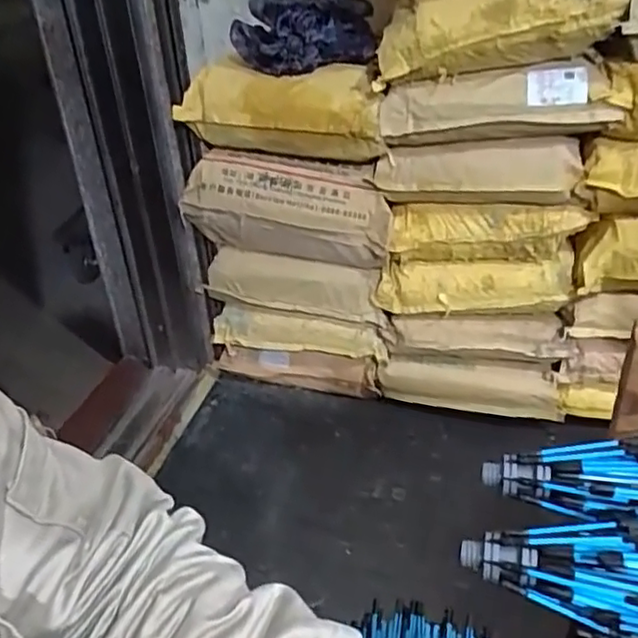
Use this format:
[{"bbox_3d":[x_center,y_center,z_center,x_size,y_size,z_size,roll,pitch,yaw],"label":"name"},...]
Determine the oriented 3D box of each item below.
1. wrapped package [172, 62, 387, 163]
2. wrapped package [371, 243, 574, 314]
[{"bbox_3d":[-0.081,-0.427,1.367,0.429,0.163,0.114,3,34,10],"label":"wrapped package"},{"bbox_3d":[0.322,-0.077,1.400,0.396,0.126,0.090,4,34,11],"label":"wrapped package"}]

